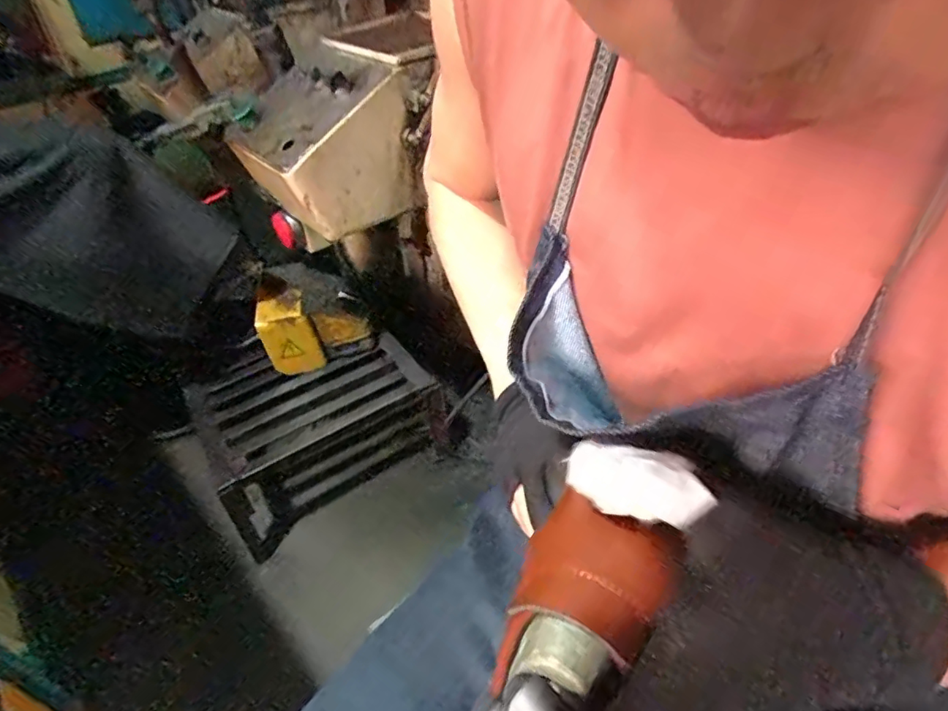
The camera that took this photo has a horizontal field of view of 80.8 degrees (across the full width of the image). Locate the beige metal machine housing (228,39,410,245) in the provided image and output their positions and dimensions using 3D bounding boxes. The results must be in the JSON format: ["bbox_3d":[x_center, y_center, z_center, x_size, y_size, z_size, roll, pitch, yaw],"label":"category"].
[{"bbox_3d":[-0.253,-0.345,0.895,0.220,0.205,0.253,-28,47,-26],"label":"beige metal machine housing"}]

